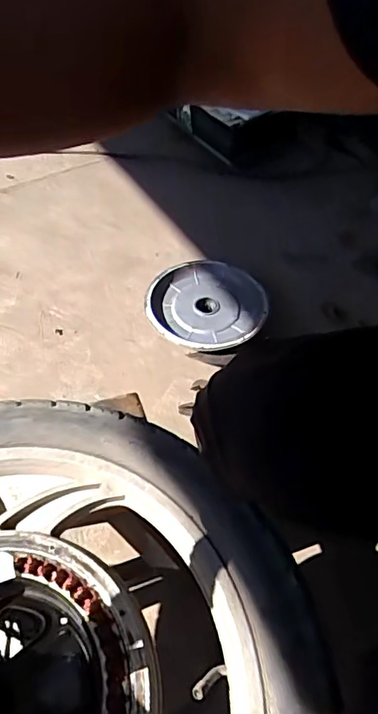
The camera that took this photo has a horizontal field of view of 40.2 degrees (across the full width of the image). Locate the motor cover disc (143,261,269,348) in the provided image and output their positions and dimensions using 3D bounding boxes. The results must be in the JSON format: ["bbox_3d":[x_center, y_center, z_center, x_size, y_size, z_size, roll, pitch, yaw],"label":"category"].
[{"bbox_3d":[0.033,-0.091,0.975,0.217,0.062,0.215,2,51,-2],"label":"motor cover disc"}]

